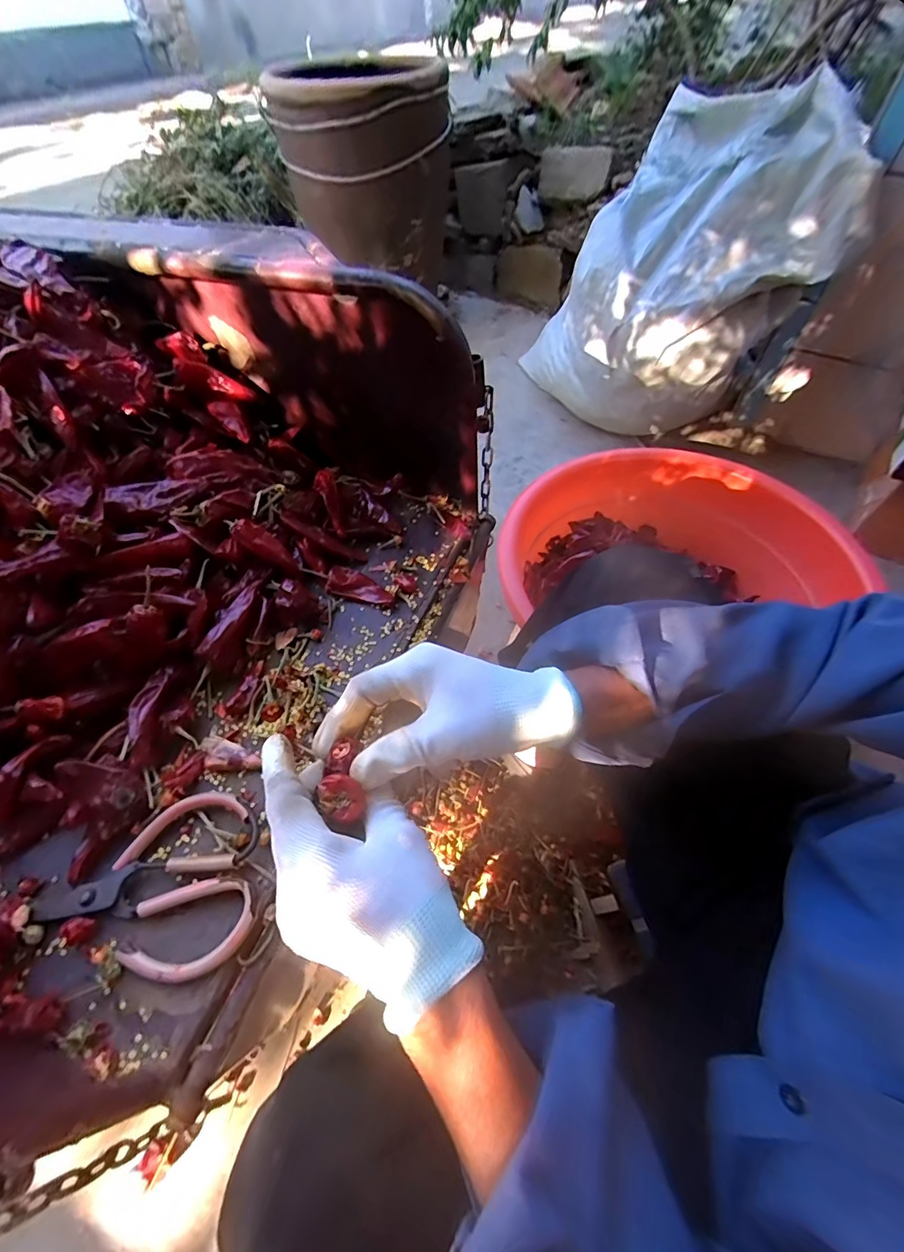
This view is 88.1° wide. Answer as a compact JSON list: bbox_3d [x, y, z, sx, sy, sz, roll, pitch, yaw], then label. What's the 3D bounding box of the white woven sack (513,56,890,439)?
[{"bbox_3d":[0.486,-0.776,1.082,0.560,0.569,0.410,8,55,6],"label":"white woven sack"}]

